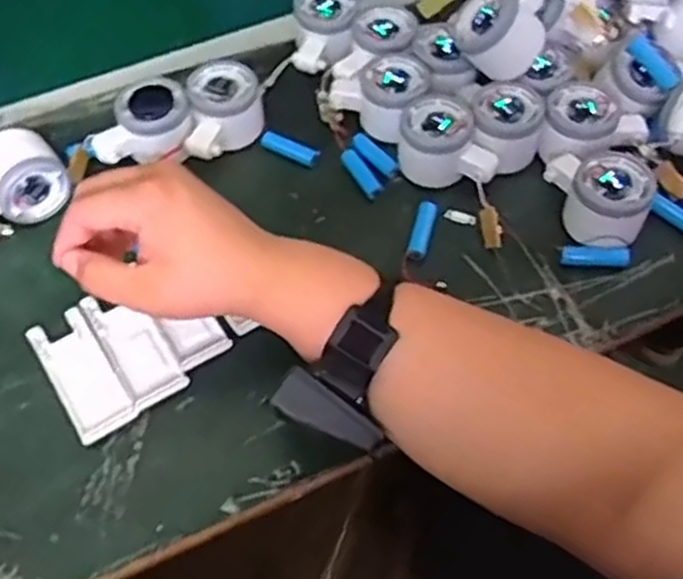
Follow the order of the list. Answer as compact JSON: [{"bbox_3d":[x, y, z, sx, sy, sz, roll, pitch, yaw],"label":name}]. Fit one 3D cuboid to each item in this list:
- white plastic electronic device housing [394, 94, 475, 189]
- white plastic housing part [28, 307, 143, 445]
[{"bbox_3d":[0.076,-0.122,0.621,0.060,0.047,0.062,6,57,6],"label":"white plastic electronic device housing"},{"bbox_3d":[-0.182,0.061,0.533,0.041,0.011,0.102,-31,61,-18],"label":"white plastic housing part"}]

